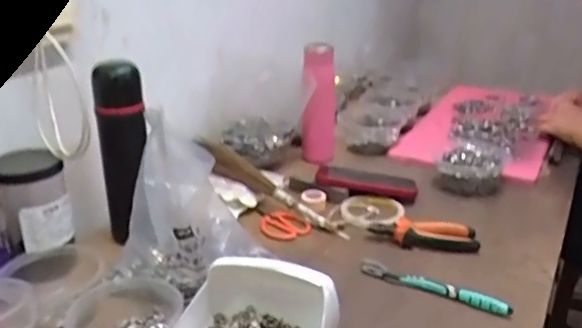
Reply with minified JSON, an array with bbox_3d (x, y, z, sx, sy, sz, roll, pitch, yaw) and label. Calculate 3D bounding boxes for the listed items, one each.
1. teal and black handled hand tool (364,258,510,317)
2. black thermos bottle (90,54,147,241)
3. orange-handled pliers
[{"bbox_3d":[0.175,0.153,0.718,0.186,0.025,0.012,14,25,24],"label":"teal and black handled hand tool"},{"bbox_3d":[-0.229,-0.018,0.787,0.059,0.240,0.063,-5,22,-12],"label":"black thermos bottle"},{"bbox_3d":[0.190,0.103,0.834,0.152,0.032,0.048,3,23,6],"label":"orange-handled pliers"}]

